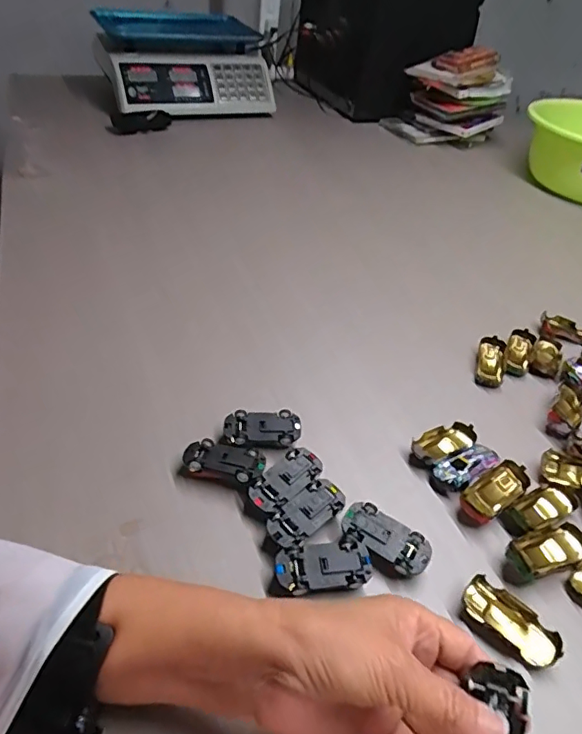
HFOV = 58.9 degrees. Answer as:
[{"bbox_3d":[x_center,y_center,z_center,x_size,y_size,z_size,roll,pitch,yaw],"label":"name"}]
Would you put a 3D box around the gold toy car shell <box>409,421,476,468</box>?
[{"bbox_3d":[0.136,0.069,0.459,0.068,0.018,0.033,-23,49,-29],"label":"gold toy car shell"}]

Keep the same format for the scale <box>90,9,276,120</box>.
[{"bbox_3d":[-0.241,-0.689,1.176,0.364,0.151,0.371,-11,44,-19],"label":"scale"}]

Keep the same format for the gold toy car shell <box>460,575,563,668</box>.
[{"bbox_3d":[0.145,0.171,0.343,0.063,0.015,0.034,29,46,23],"label":"gold toy car shell"}]

